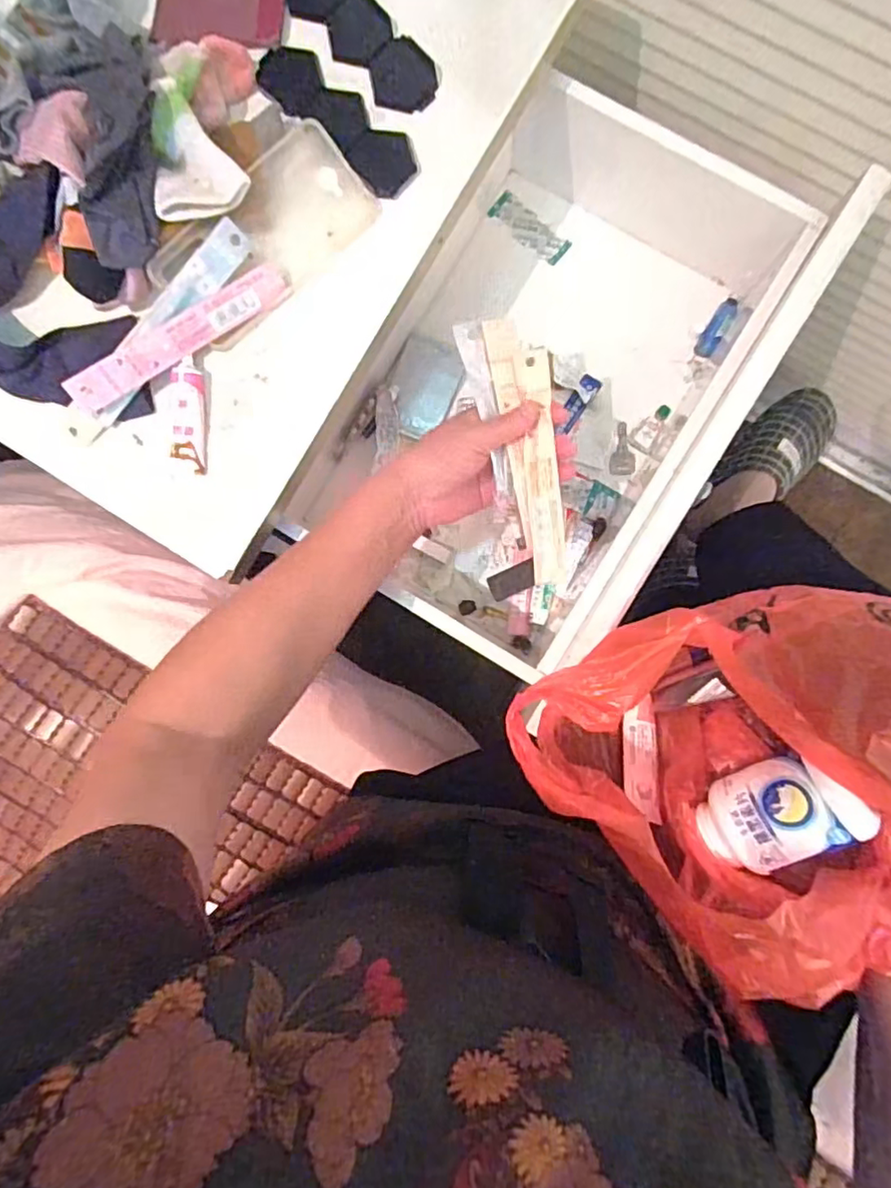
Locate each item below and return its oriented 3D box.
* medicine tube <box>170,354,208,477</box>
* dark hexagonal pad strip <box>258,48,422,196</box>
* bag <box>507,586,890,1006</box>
[{"bbox_3d":[-0.198,-0.136,0.466,0.028,0.013,0.084,1,88,6],"label":"medicine tube"},{"bbox_3d":[-0.083,-0.365,0.467,0.049,0.005,0.150,-44,84,-7],"label":"dark hexagonal pad strip"},{"bbox_3d":[0.213,0.104,0.375,0.287,0.136,0.207,-22,86,5],"label":"bag"}]

